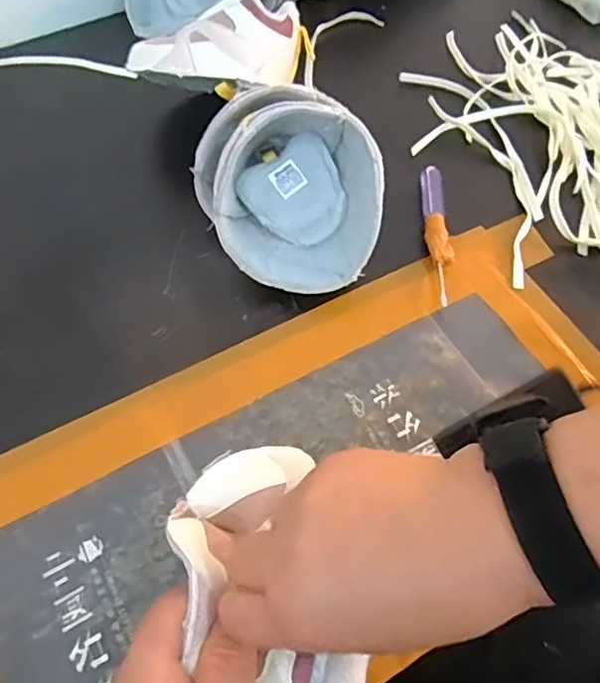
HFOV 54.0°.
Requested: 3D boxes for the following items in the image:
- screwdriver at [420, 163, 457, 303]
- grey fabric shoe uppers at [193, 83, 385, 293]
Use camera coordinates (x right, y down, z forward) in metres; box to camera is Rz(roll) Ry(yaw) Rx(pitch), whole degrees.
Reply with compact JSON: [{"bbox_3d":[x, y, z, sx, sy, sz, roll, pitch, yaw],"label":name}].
[{"bbox_3d":[0.100,-0.078,0.426,0.017,0.011,0.120,2,60,0],"label":"screwdriver"},{"bbox_3d":[-0.007,-0.107,0.393,0.112,0.076,0.144,-29,64,-15],"label":"grey fabric shoe uppers"}]

